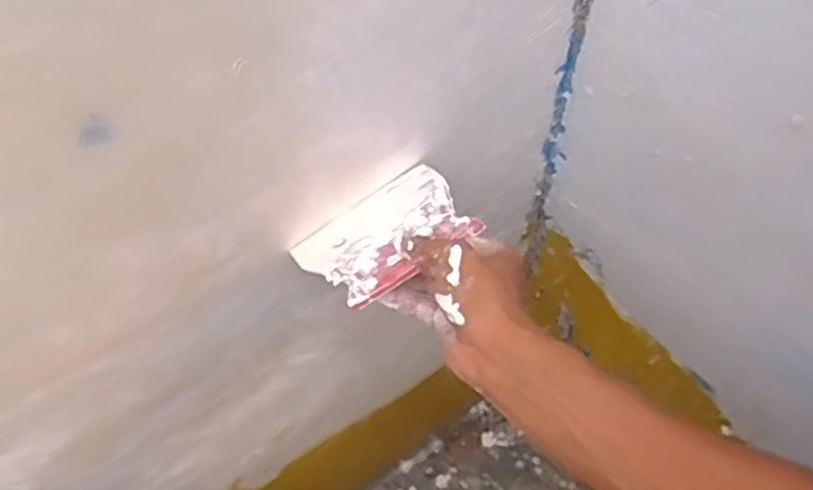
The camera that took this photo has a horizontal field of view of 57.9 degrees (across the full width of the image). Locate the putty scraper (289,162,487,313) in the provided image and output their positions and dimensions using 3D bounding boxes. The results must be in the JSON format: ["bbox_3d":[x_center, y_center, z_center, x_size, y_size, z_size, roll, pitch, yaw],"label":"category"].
[{"bbox_3d":[-0.015,-0.009,0.536,0.121,0.009,0.105,-33,37,-11],"label":"putty scraper"}]

